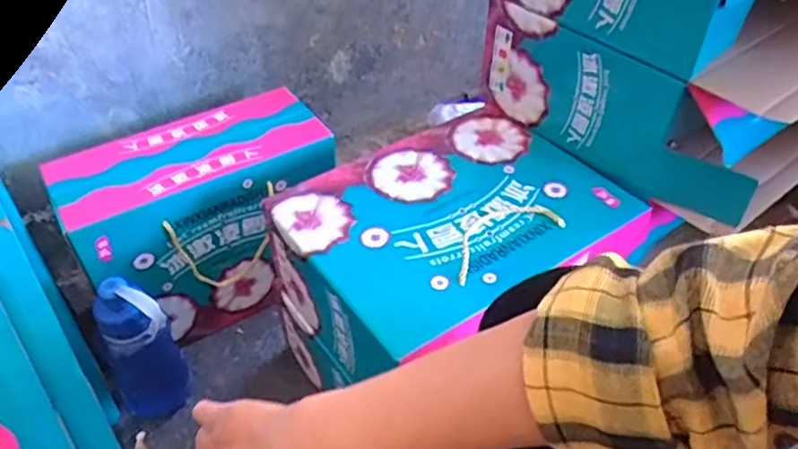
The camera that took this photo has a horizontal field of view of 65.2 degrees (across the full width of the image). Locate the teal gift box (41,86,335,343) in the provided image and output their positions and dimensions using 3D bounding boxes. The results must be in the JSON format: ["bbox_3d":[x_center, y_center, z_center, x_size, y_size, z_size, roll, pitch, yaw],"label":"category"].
[{"bbox_3d":[-0.257,-0.001,0.869,0.328,0.253,0.154,-23,48,-22],"label":"teal gift box"}]

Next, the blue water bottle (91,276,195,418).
[{"bbox_3d":[-0.305,0.158,0.740,0.083,0.230,0.068,-23,48,-22],"label":"blue water bottle"}]

